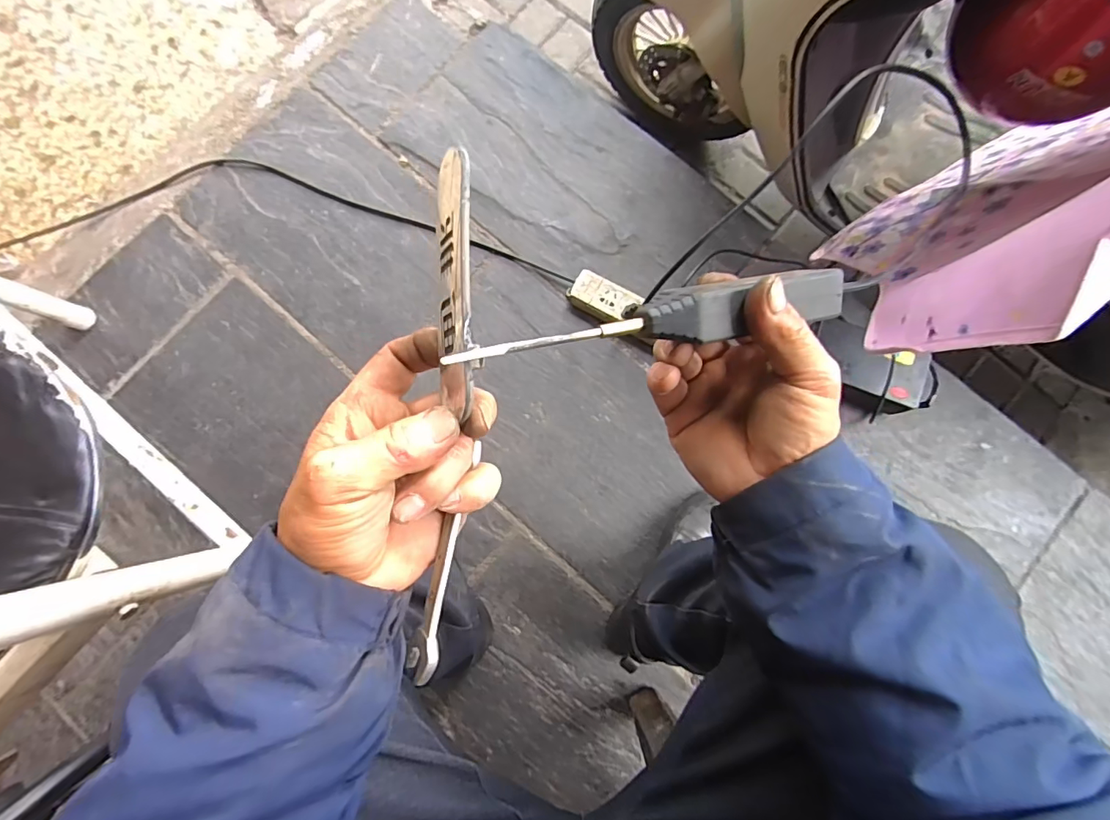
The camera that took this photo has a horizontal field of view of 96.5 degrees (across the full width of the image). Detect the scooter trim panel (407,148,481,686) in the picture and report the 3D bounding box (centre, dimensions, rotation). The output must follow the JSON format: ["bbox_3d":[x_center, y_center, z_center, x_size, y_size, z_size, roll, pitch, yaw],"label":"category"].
[{"bbox_3d":[-0.048,0.006,0.225,0.022,0.030,0.234,5,99,0],"label":"scooter trim panel"}]

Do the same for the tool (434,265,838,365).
[{"bbox_3d":[0.056,-0.043,0.235,0.210,0.017,0.025,-12,82,-15],"label":"tool"}]

